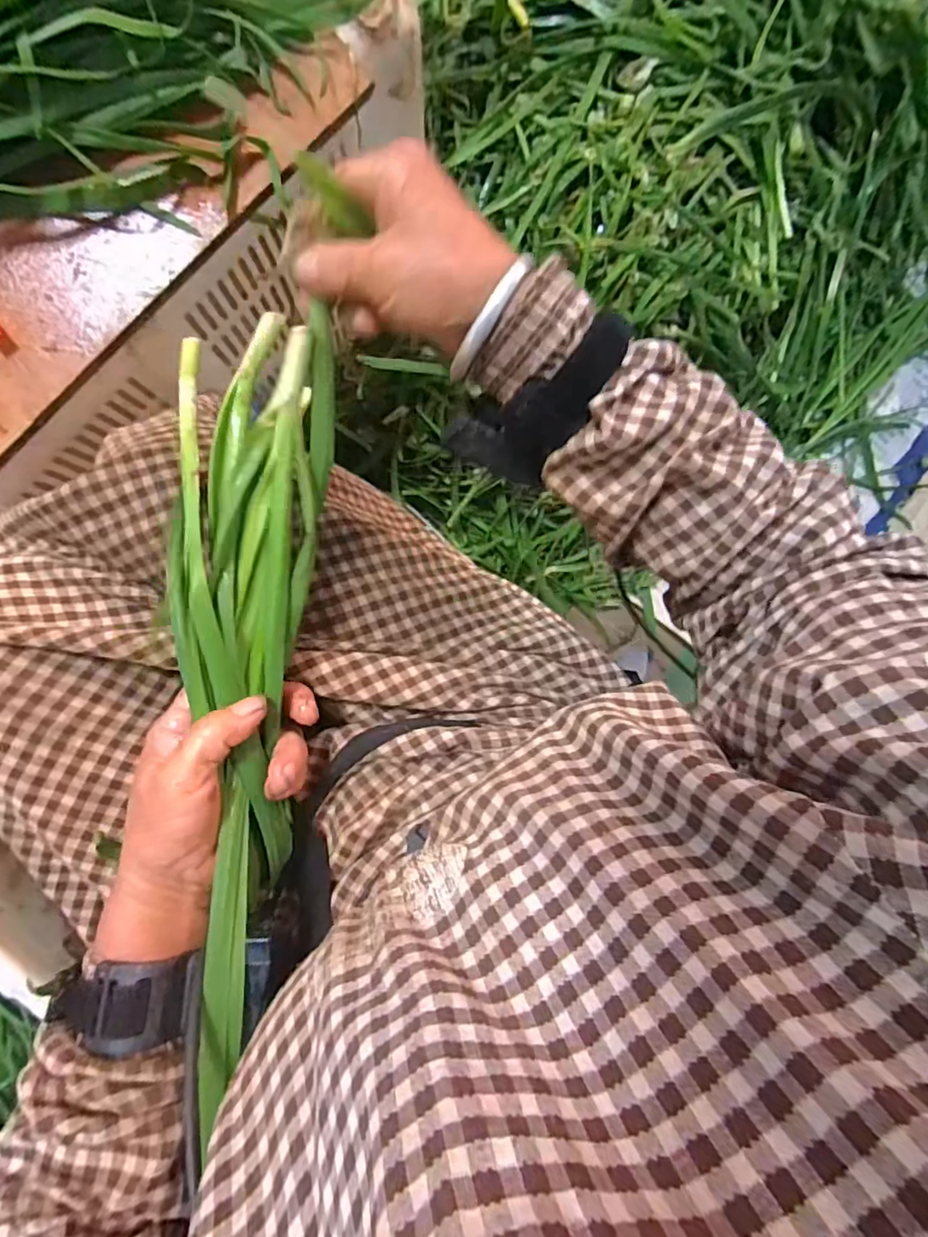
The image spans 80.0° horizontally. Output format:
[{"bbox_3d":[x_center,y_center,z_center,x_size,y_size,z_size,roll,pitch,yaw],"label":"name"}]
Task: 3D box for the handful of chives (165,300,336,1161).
[{"bbox_3d":[-0.115,0.028,0.281,0.080,0.056,0.356,2,87,-7],"label":"handful of chives"}]

